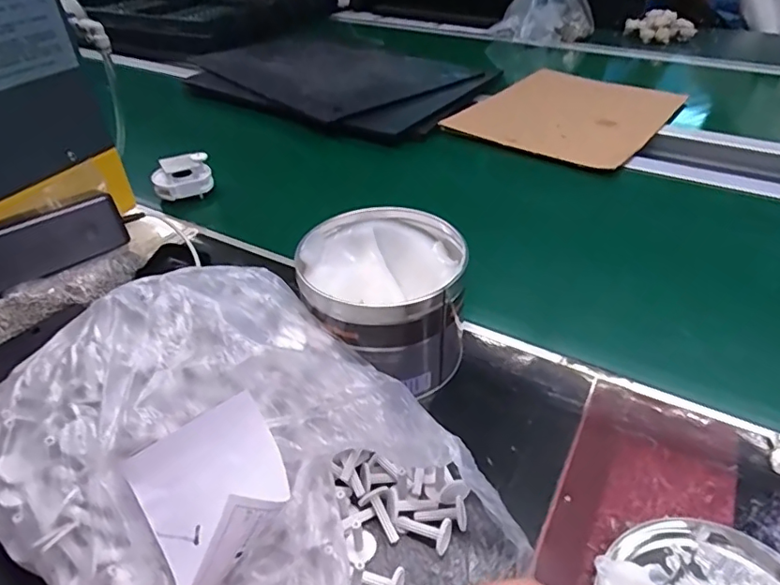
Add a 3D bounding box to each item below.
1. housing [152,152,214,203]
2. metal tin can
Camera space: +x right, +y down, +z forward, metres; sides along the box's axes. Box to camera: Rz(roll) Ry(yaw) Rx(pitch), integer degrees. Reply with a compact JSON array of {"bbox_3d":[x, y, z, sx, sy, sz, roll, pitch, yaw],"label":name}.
[{"bbox_3d":[-0.260,-0.145,0.669,0.068,0.023,0.057,-10,82,-13],"label":"housing"},{"bbox_3d":[-0.005,0.008,0.428,0.121,0.097,0.119,-1,39,1],"label":"metal tin can"}]

